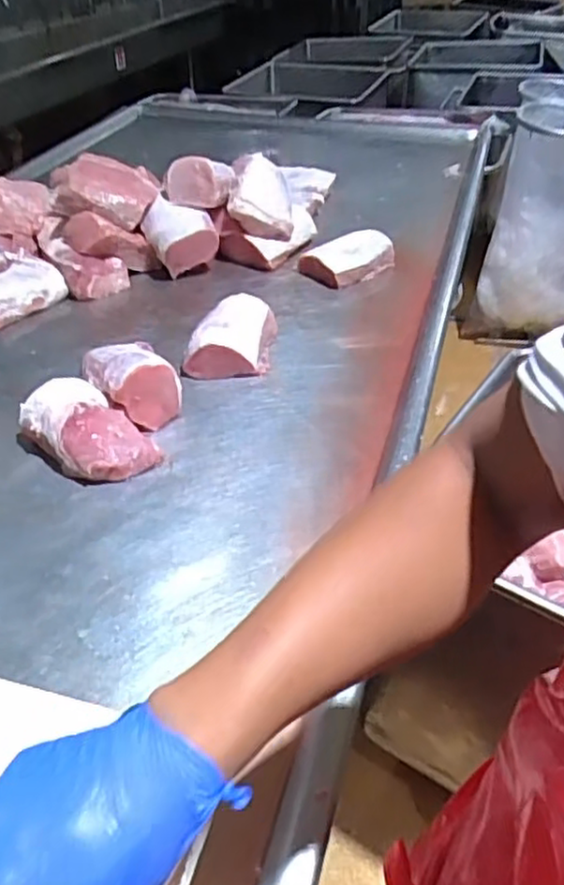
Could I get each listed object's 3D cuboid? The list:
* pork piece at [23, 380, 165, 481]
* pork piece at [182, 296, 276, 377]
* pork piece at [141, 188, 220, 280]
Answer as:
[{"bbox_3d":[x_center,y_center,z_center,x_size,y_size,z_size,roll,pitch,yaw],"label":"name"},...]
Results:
[{"bbox_3d":[-0.255,-0.014,0.907,0.188,0.072,0.115,30,49,34],"label":"pork piece"},{"bbox_3d":[-0.077,-0.168,1.089,0.119,0.072,0.169,4,39,8],"label":"pork piece"},{"bbox_3d":[-0.192,-0.380,1.324,0.133,0.124,0.110,-11,40,-12],"label":"pork piece"}]

